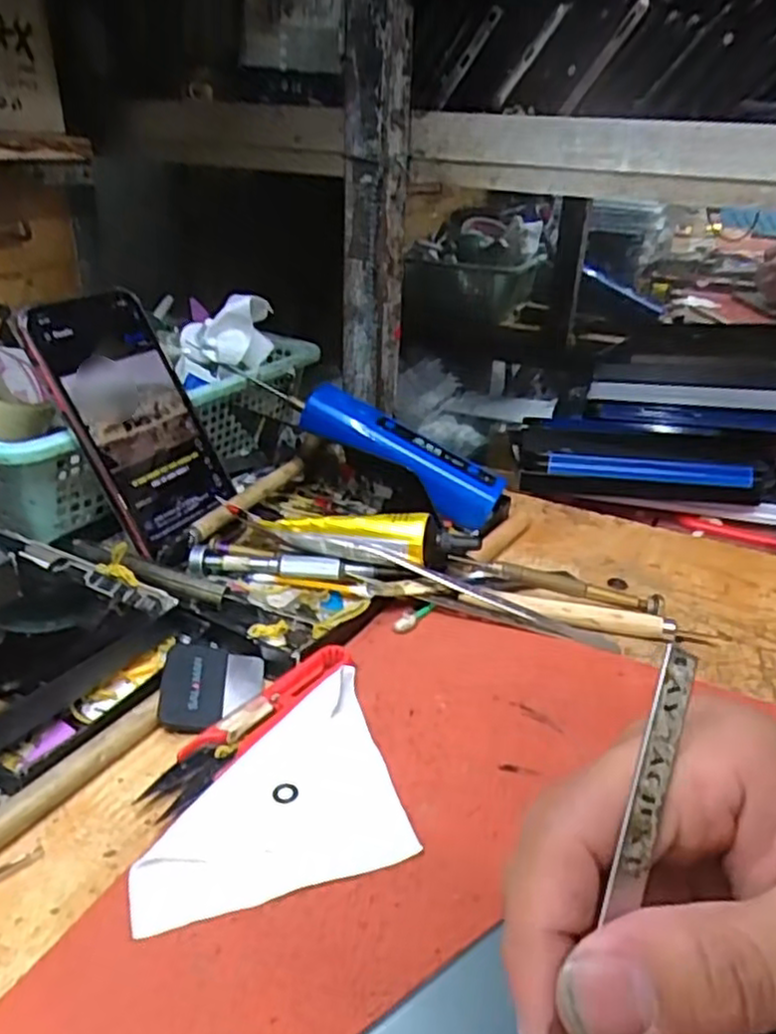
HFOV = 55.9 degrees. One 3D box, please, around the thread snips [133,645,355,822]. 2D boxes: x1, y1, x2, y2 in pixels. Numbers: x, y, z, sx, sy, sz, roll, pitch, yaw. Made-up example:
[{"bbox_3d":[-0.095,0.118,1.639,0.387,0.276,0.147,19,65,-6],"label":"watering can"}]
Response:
[{"bbox_3d":[-0.052,0.077,0.288,0.021,0.006,0.099,20,32,29],"label":"thread snips"}]

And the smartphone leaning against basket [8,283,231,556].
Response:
[{"bbox_3d":[-0.132,-0.053,0.384,0.014,0.132,0.073,-15,17,41],"label":"smartphone leaning against basket"}]

